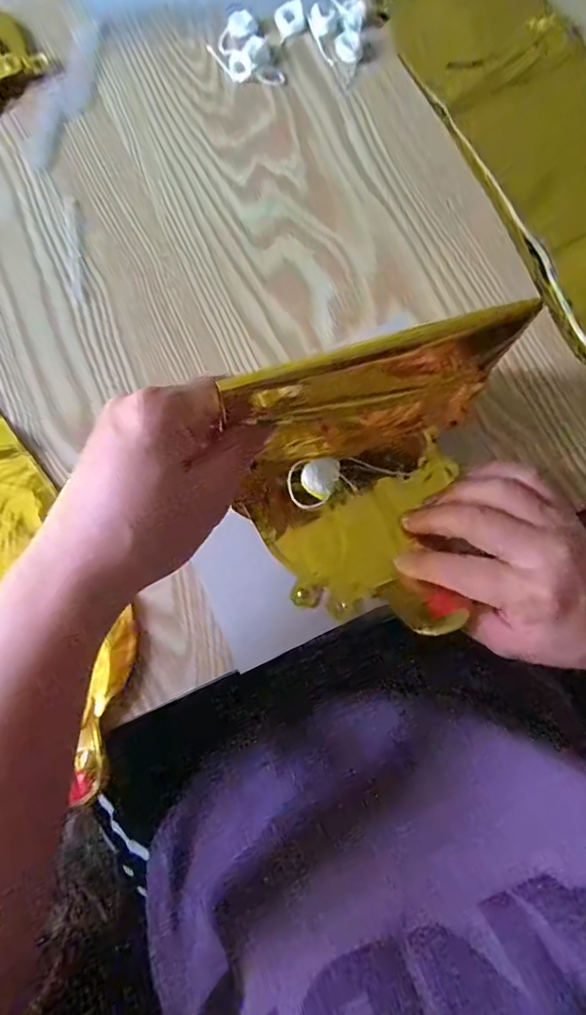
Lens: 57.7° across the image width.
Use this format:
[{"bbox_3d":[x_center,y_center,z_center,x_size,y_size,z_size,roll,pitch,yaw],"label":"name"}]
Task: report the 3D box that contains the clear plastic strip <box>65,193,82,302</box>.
[{"bbox_3d":[-0.149,-0.177,0.361,0.007,0.004,0.080,-9,78,-2],"label":"clear plastic strip"}]

